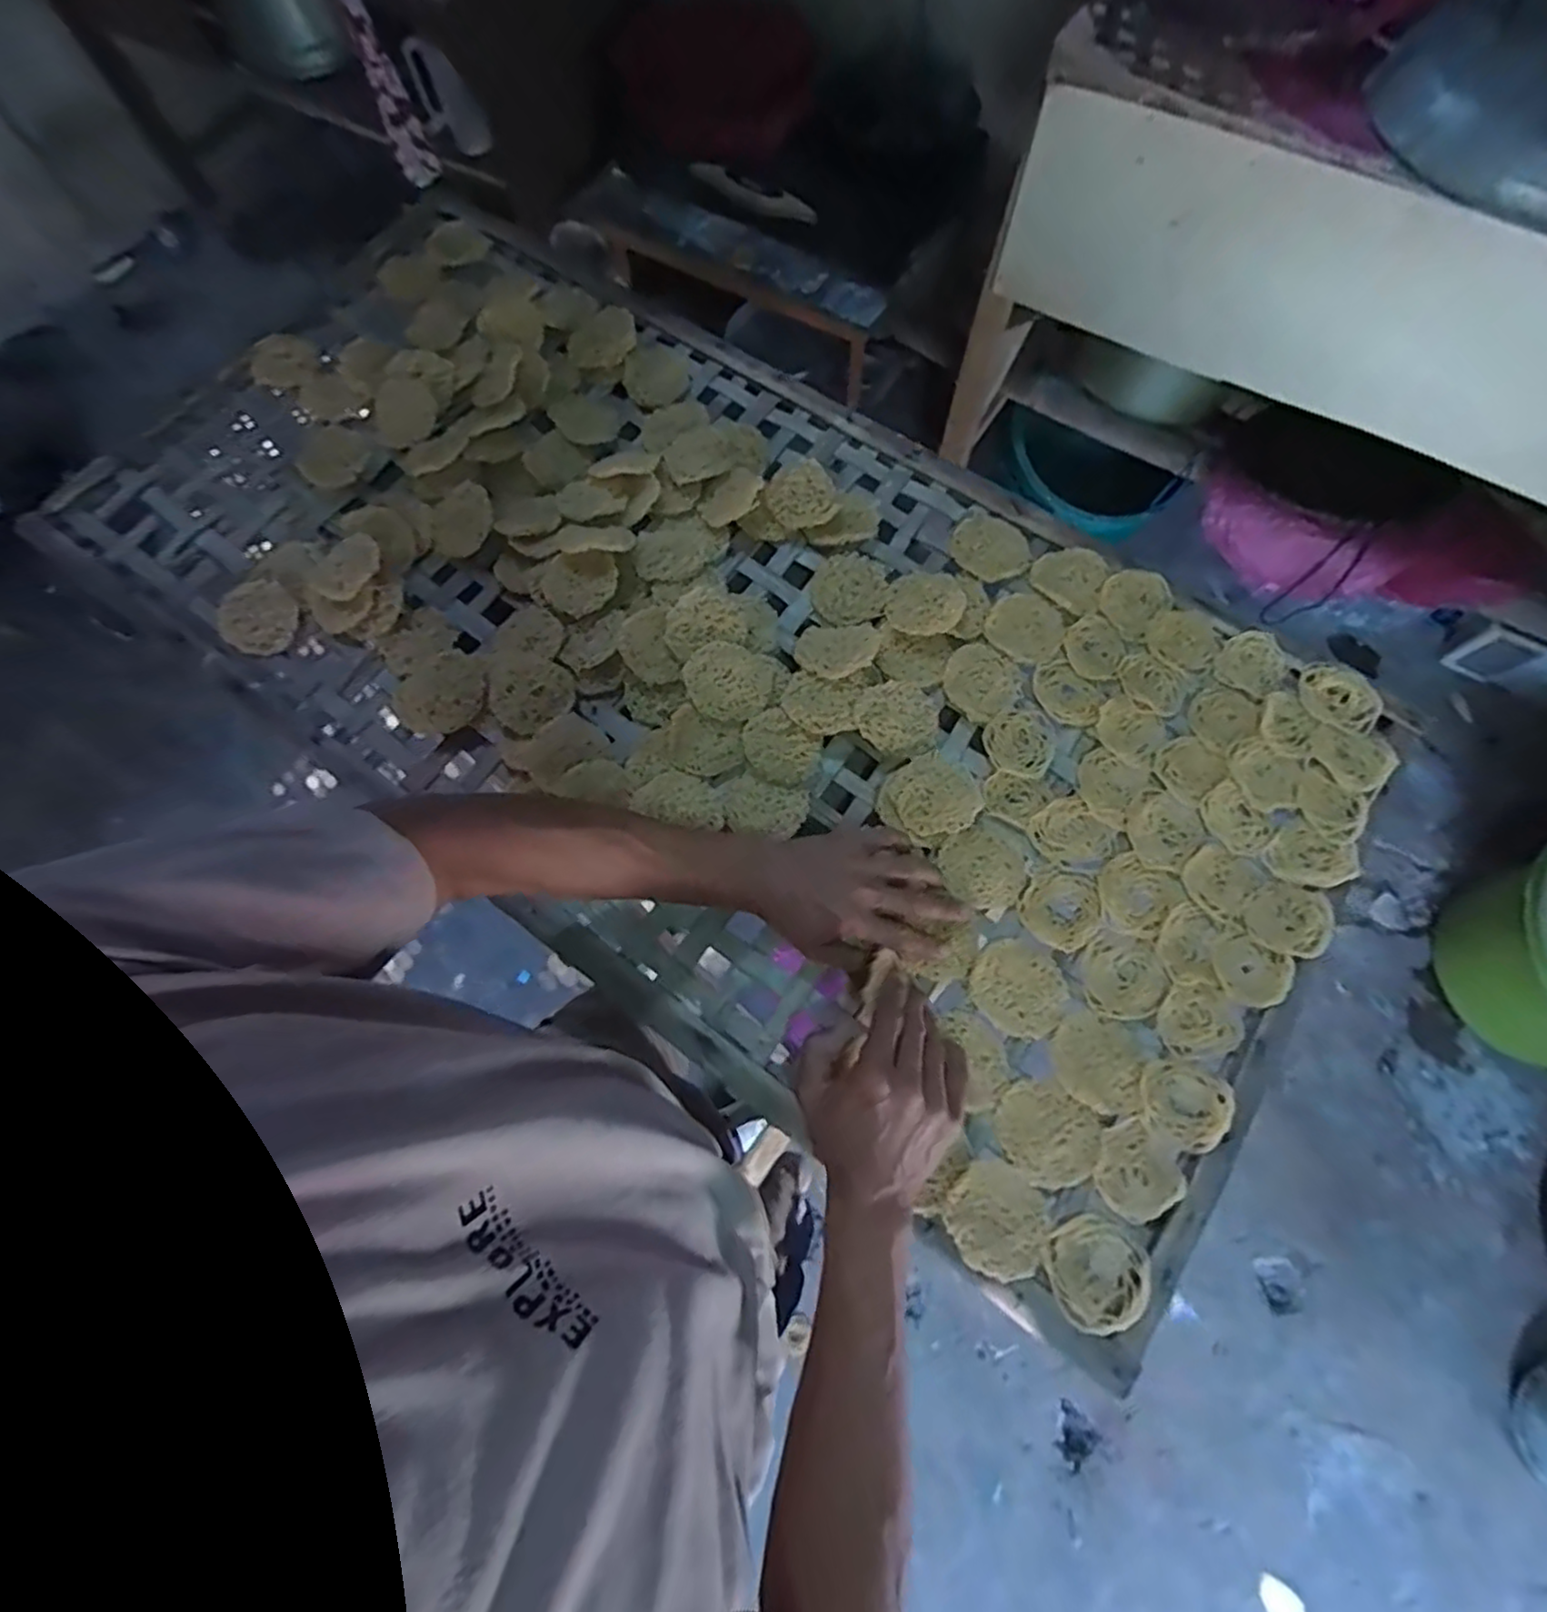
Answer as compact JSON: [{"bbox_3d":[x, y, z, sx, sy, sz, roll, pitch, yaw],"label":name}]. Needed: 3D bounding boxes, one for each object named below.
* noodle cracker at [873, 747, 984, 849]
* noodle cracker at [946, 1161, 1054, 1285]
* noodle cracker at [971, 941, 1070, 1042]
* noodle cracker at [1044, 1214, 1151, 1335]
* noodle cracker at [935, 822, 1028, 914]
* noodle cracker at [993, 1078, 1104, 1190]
[{"bbox_3d":[0.132,-0.006,0.575,0.082,0.013,0.072,-28,73,-7],"label":"noodle cracker"},{"bbox_3d":[0.161,0.295,0.483,0.069,0.005,0.069,0,72,1],"label":"noodle cracker"},{"bbox_3d":[0.192,0.143,0.531,0.068,0.007,0.073,0,72,1],"label":"noodle cracker"},{"bbox_3d":[0.224,0.322,0.468,0.066,0.009,0.063,0,72,1],"label":"noodle cracker"},{"bbox_3d":[0.175,0.051,0.563,0.063,0.008,0.069,0,72,1],"label":"noodle cracker"},{"bbox_3d":[0.202,0.241,0.500,0.074,0.004,0.067,39,77,13],"label":"noodle cracker"}]

